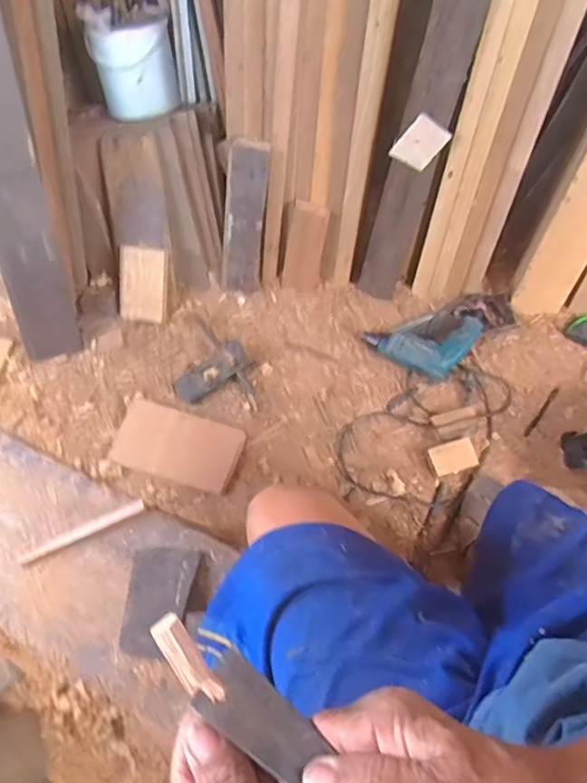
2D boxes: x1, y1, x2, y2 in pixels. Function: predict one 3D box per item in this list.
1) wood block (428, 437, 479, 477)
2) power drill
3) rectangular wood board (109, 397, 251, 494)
[{"bbox_3d":[0.342,0.138,1.272,0.092,0.014,0.062,-16,69,-5],"label":"wood block"},{"bbox_3d":[0.341,-0.121,1.334,0.331,0.065,0.166,-19,69,-6],"label":"power drill"},{"bbox_3d":[-0.245,0.112,1.269,0.265,0.027,0.143,17,70,8],"label":"rectangular wood board"}]

